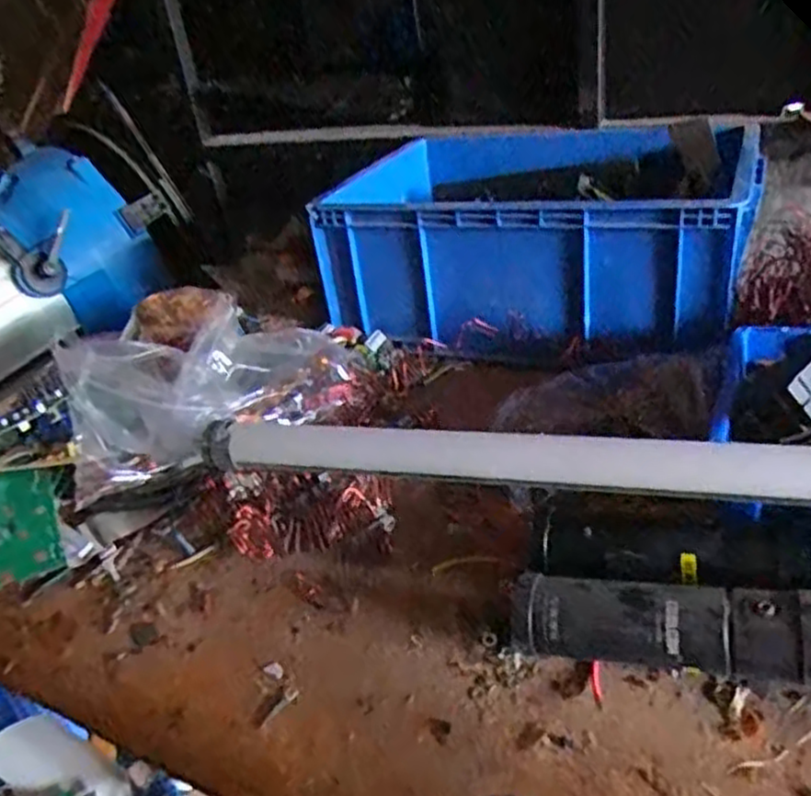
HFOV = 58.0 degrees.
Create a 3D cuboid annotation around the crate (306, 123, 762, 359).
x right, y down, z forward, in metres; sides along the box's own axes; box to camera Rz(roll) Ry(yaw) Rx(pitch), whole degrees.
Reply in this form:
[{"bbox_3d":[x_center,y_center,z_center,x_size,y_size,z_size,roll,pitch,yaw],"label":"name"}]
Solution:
[{"bbox_3d":[0.173,-0.215,0.929,0.477,0.160,0.385,5,33,22],"label":"crate"}]

